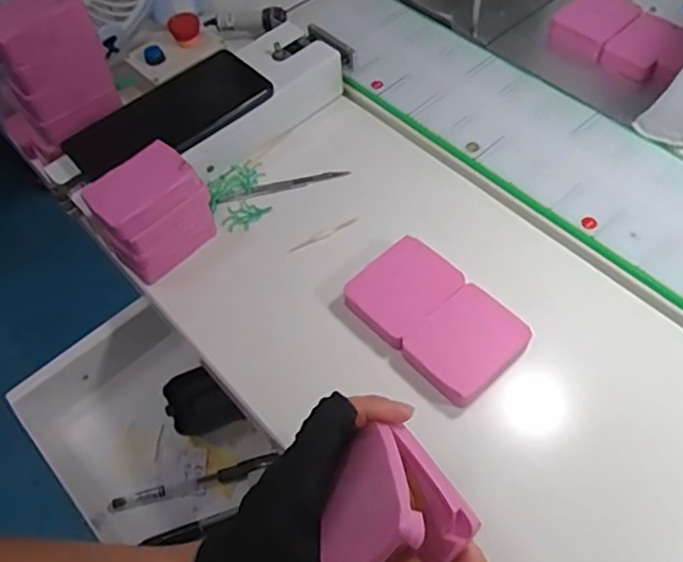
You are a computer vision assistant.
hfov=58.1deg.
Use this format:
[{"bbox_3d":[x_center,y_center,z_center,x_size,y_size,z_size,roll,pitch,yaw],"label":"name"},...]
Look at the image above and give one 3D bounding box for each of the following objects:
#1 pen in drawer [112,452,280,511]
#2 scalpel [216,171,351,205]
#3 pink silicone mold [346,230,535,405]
[{"bbox_3d":[-0.118,0.164,0.496,0.135,0.012,0.013,-17,57,-7],"label":"pen in drawer"},{"bbox_3d":[-0.048,-0.080,0.514,0.110,0.005,0.010,-12,56,-5],"label":"scalpel"},{"bbox_3d":[0.065,0.026,0.428,0.075,0.018,0.117,-38,62,-19],"label":"pink silicone mold"}]

